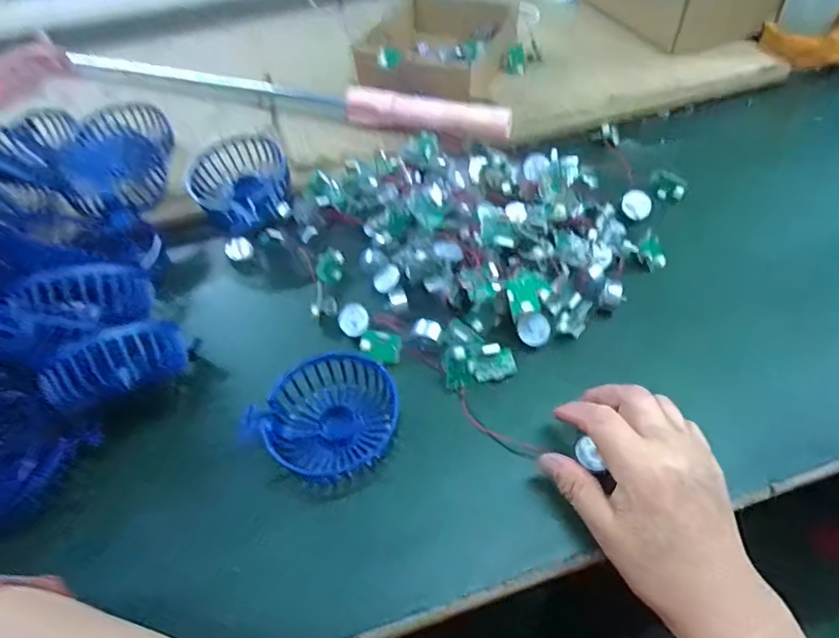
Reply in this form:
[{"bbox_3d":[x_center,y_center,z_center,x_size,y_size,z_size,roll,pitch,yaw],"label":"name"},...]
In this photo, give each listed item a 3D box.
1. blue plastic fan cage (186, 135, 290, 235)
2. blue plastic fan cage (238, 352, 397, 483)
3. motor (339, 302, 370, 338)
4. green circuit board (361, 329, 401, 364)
[{"bbox_3d":[-0.166,-0.125,0.492,0.084,0.045,0.091,-2,52,3],"label":"blue plastic fan cage"},{"bbox_3d":[-0.058,0.066,0.358,0.092,0.028,0.079,-38,59,-23],"label":"blue plastic fan cage"},{"bbox_3d":[-0.052,0.001,0.413,0.023,0.017,0.026,-13,52,-6],"label":"motor"},{"bbox_3d":[-0.028,0.020,0.394,0.032,0.005,0.025,18,52,-15],"label":"green circuit board"}]

